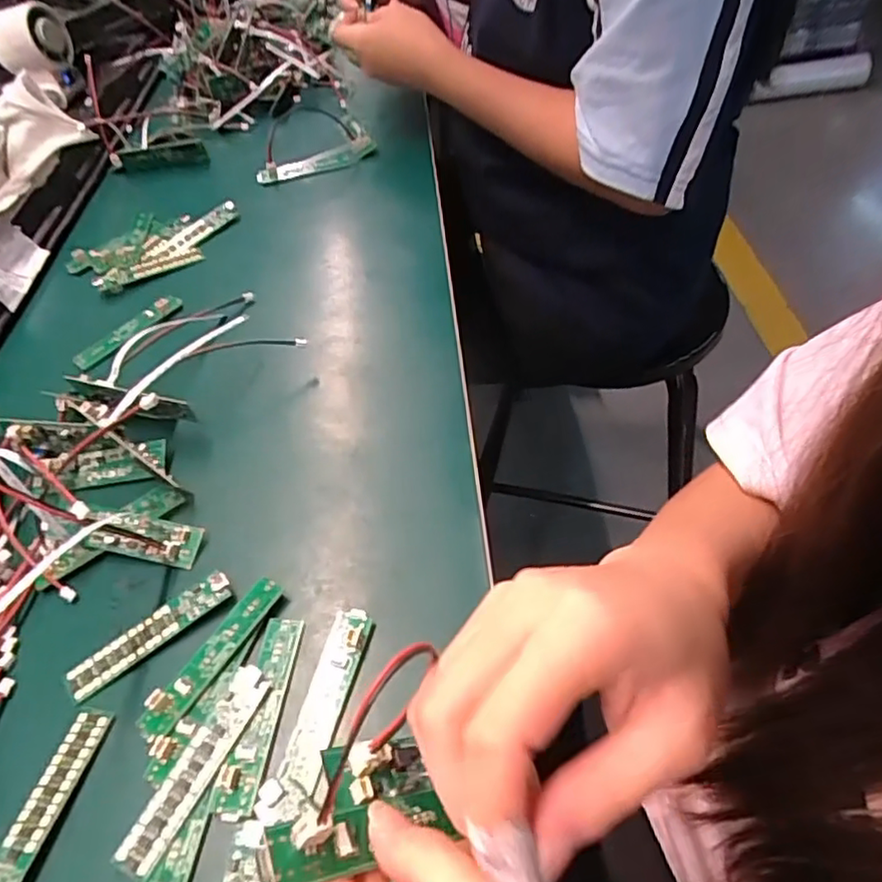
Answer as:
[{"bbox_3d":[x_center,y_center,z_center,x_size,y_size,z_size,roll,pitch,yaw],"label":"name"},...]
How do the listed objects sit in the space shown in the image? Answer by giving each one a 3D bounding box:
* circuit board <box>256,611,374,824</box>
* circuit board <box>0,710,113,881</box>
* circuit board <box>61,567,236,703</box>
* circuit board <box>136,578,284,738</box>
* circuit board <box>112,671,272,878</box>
[{"bbox_3d":[-0.053,0.117,0.278,0.019,0.009,0.091,10,53,13],"label":"circuit board"},{"bbox_3d":[-0.167,0.153,0.262,0.018,0.009,0.080,9,53,12],"label":"circuit board"},{"bbox_3d":[-0.141,0.093,0.307,0.083,0.005,0.017,-35,64,-16],"label":"circuit board"},{"bbox_3d":[-0.107,0.100,0.297,0.019,0.007,0.082,26,58,23],"label":"circuit board"},{"bbox_3d":[-0.103,0.137,0.268,0.017,0.005,0.083,21,56,20],"label":"circuit board"}]

